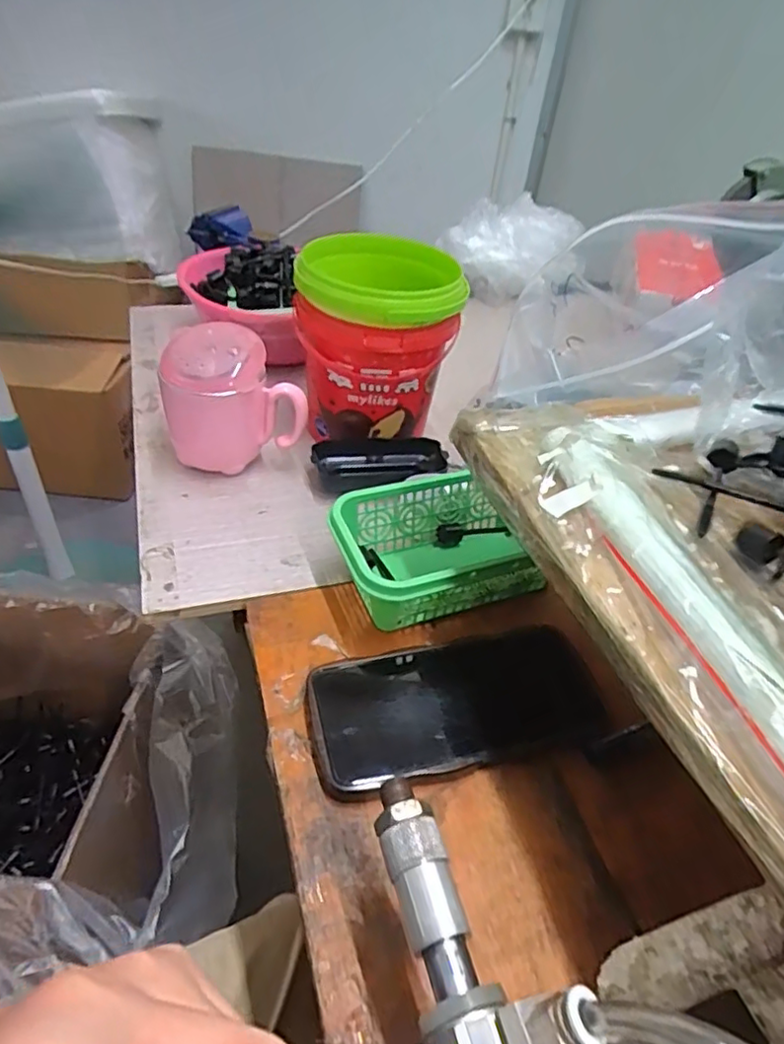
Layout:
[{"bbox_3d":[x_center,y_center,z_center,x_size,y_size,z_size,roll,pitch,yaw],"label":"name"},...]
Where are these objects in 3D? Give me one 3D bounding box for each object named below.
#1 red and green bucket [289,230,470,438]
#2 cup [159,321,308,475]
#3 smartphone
[{"bbox_3d":[-0.017,-0.146,0.536,0.123,0.151,0.125,4,40,-4],"label":"red and green bucket"},{"bbox_3d":[-0.129,-0.096,0.501,0.098,0.104,0.074,-13,44,-22],"label":"cup"},{"bbox_3d":[0.037,0.104,0.364,0.168,0.011,0.079,-8,43,-18],"label":"smartphone"}]

